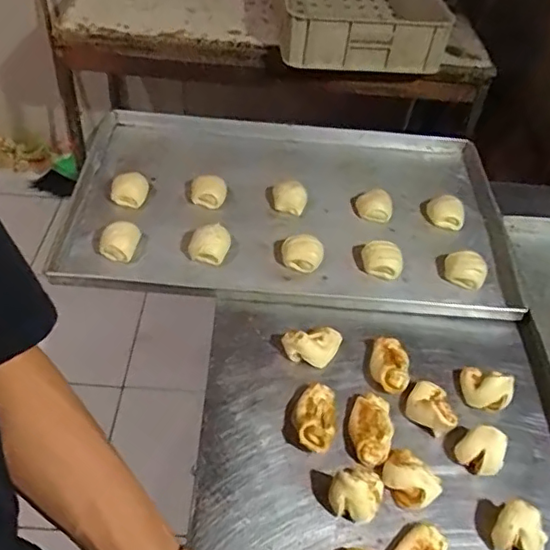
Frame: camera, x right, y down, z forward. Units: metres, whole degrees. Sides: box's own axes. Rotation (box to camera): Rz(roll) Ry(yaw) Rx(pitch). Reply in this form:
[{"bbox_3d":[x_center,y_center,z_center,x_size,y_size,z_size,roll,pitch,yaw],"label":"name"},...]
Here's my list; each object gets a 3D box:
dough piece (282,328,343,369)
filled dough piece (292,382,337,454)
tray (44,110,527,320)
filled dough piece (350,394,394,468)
[{"bbox_3d":[0.054,0.096,0.776,0.084,0.046,0.048,-11,48,-18],"label":"dough piece"},{"bbox_3d":[0.047,0.177,0.697,0.048,0.035,0.084,5,45,-2],"label":"filled dough piece"},{"bbox_3d":[0.027,-0.136,1.000,0.735,0.044,0.477,5,46,-3],"label":"tray"},{"bbox_3d":[0.116,0.188,0.689,0.047,0.033,0.085,11,46,3],"label":"filled dough piece"}]

